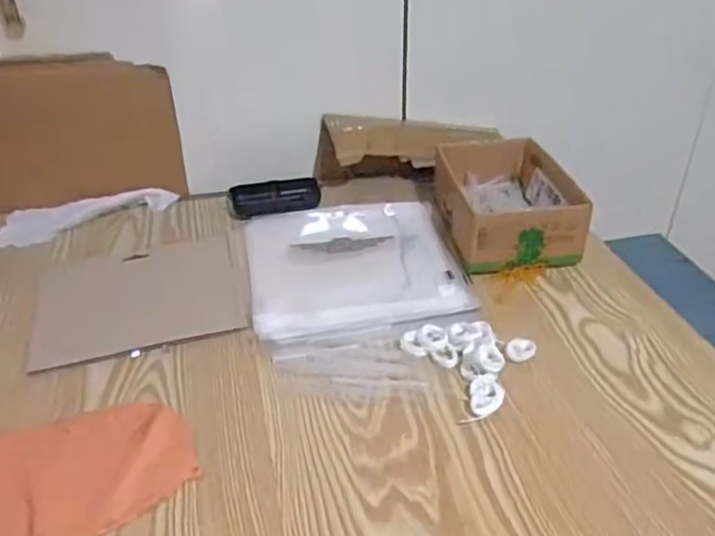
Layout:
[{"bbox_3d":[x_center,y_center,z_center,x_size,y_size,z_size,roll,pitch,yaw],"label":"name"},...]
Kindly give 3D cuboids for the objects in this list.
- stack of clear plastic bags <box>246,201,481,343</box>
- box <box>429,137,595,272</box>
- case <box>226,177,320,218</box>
[{"bbox_3d":[-0.003,-0.010,0.685,0.217,0.014,0.229,-6,35,-6],"label":"stack of clear plastic bags"},{"bbox_3d":[0.167,-0.075,0.723,0.130,0.071,0.194,-5,35,-5],"label":"box"},{"bbox_3d":[-0.102,-0.091,0.801,0.109,0.022,0.054,-10,36,-13],"label":"case"}]

